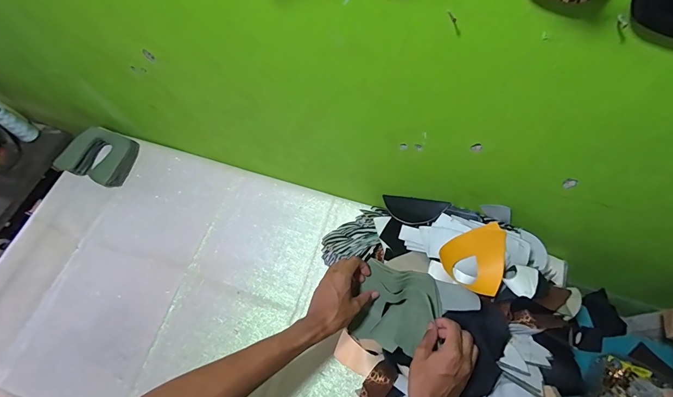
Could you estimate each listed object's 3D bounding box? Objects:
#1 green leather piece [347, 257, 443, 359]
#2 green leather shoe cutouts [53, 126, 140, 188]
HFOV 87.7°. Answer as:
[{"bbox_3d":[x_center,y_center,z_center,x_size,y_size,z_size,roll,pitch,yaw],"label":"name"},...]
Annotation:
[{"bbox_3d":[0.102,0.186,0.592,0.128,0.076,0.126,16,66,9],"label":"green leather piece"},{"bbox_3d":[-0.598,-0.110,0.886,0.159,0.052,0.139,18,66,9],"label":"green leather shoe cutouts"}]

